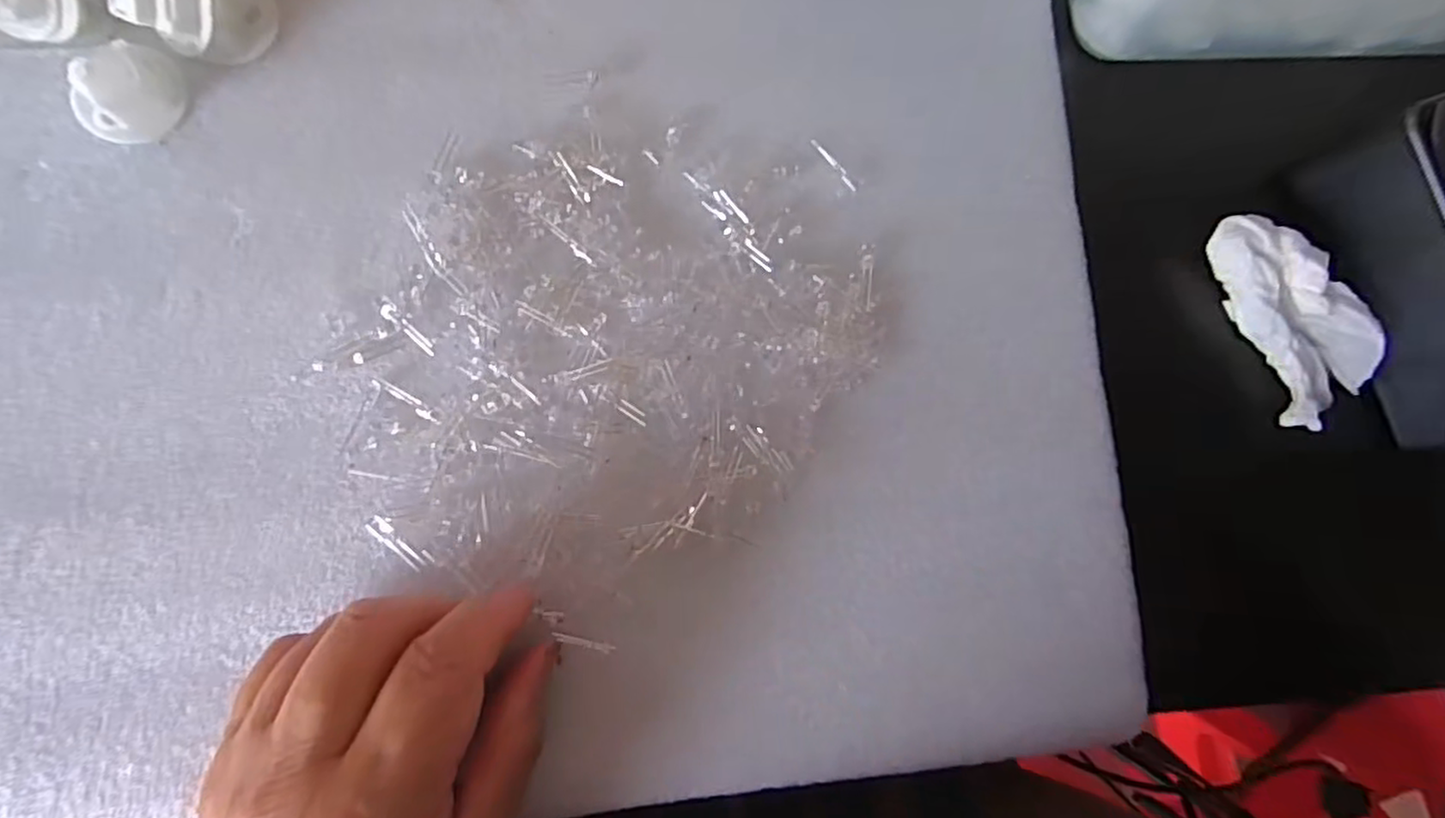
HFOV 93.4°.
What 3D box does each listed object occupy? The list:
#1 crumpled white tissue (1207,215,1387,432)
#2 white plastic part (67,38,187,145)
[{"bbox_3d":[0.224,-0.038,0.265,0.032,0.024,0.083,-26,89,-9],"label":"crumpled white tissue"},{"bbox_3d":[-0.190,-0.101,0.217,0.025,0.015,0.032,45,81,-2],"label":"white plastic part"}]

